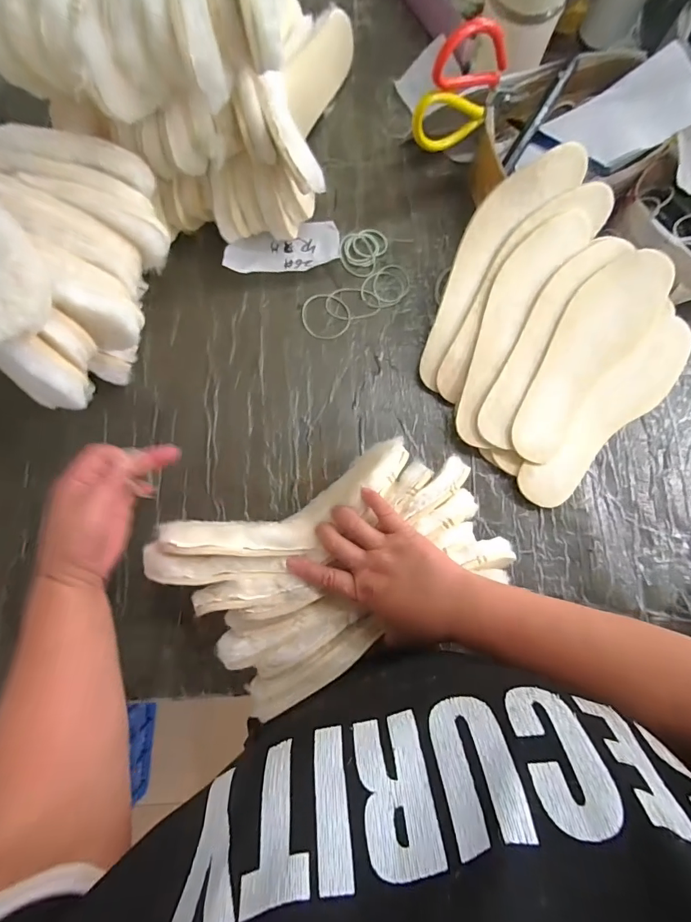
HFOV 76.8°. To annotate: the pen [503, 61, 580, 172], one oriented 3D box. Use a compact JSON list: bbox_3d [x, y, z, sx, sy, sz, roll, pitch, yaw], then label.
[{"bbox_3d":[0.211,-0.377,0.481,0.014,0.014,0.125,33,99,2],"label":"pen"}]

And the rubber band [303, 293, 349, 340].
[{"bbox_3d":[-0.024,-0.180,0.544,0.060,0.004,0.058,0,83,1],"label":"rubber band"}]

